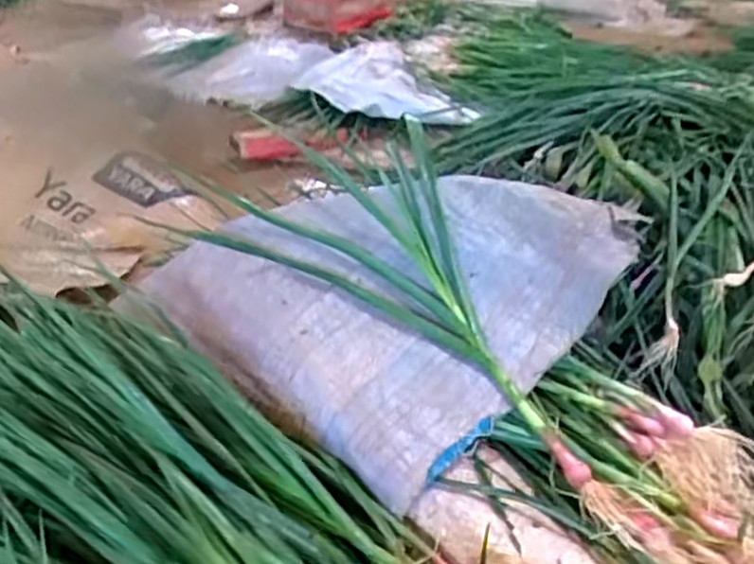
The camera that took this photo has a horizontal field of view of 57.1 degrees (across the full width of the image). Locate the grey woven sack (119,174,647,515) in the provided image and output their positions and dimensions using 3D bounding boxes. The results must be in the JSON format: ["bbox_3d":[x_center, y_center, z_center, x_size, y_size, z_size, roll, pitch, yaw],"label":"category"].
[{"bbox_3d":[-0.014,-0.018,0.651,0.406,0.056,0.317,30,66,28],"label":"grey woven sack"}]

